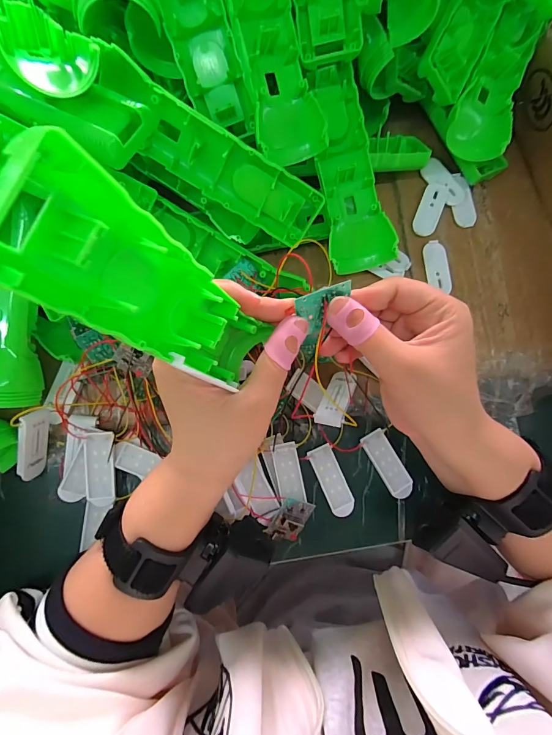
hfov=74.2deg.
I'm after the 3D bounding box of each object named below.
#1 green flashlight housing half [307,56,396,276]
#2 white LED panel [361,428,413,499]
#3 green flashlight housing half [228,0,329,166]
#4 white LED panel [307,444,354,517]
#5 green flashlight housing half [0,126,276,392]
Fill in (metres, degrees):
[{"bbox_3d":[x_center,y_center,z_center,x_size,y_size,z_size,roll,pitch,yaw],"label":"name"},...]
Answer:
[{"bbox_3d":[0.055,-0.151,0.282,0.045,0.025,0.147,-13,97,-8],"label":"green flashlight housing half"},{"bbox_3d":[0.092,0.080,0.301,0.020,0.008,0.057,-29,83,-7],"label":"white LED panel"},{"bbox_3d":[-0.008,-0.226,0.243,0.045,0.021,0.161,-20,108,-9],"label":"green flashlight housing half"},{"bbox_3d":[0.046,0.092,0.296,0.021,0.005,0.057,-23,83,-6],"label":"white LED panel"},{"bbox_3d":[-0.044,-0.027,0.145,0.020,0.130,0.042,12,81,24],"label":"green flashlight housing half"}]

